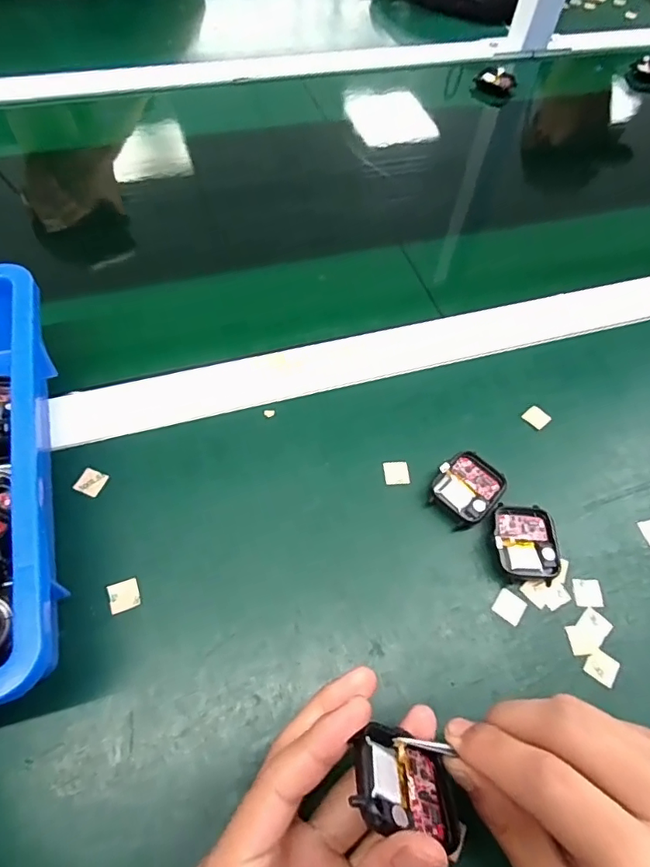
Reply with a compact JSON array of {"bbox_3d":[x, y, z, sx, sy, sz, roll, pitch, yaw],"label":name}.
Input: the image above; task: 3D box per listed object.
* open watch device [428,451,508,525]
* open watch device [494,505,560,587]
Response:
[{"bbox_3d":[0.090,0.034,0.320,0.037,0.012,0.042,38,63,18],"label":"open watch device"},{"bbox_3d":[0.120,0.066,0.305,0.036,0.011,0.044,4,58,-2],"label":"open watch device"}]

